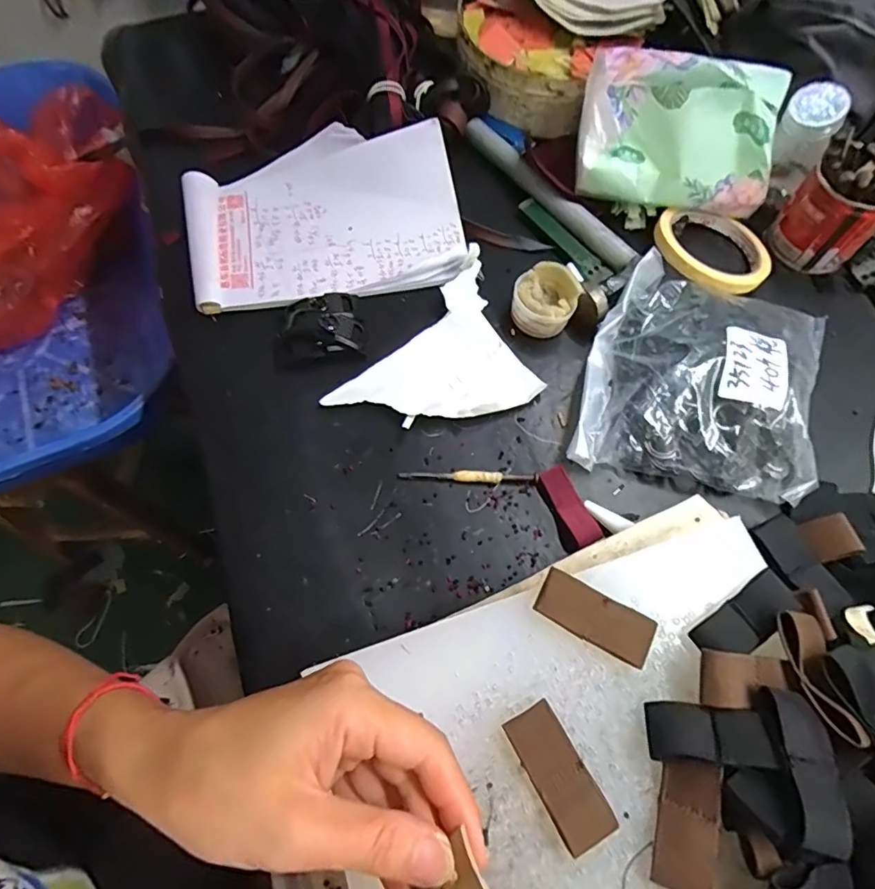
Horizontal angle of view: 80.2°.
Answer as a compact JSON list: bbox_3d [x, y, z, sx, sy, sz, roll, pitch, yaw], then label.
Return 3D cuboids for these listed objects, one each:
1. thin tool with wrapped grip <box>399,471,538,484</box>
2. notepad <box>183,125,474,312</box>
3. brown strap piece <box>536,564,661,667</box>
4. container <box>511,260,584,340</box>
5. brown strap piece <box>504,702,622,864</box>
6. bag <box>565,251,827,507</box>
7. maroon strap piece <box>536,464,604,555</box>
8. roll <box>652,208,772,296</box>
[{"bbox_3d":[0.021,0.022,0.357,0.094,0.005,0.008,0,67,0],"label":"thin tool with wrapped grip"},{"bbox_3d":[-0.094,-0.189,0.418,0.217,0.041,0.148,-11,67,-4],"label":"notepad"},{"bbox_3d":[0.082,0.091,0.274,0.060,0.008,0.025,28,70,12],"label":"brown strap piece"},{"bbox_3d":[0.081,-0.109,0.391,0.045,0.032,0.044,0,67,0],"label":"container"},{"bbox_3d":[0.057,0.157,0.247,0.025,0.004,0.060,-29,68,-10],"label":"brown strap piece"},{"bbox_3d":[0.189,-0.050,0.362,0.159,0.044,0.180,19,68,9],"label":"bag"},{"bbox_3d":[0.085,0.043,0.348,0.024,0.012,0.055,-24,69,-9],"label":"maroon strap piece"},{"bbox_3d":[0.218,-0.156,0.411,0.082,0.018,0.090,0,67,0],"label":"roll"}]

